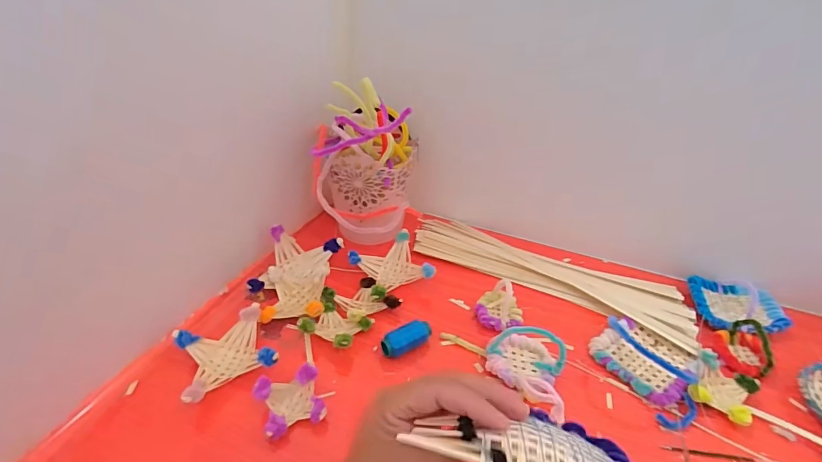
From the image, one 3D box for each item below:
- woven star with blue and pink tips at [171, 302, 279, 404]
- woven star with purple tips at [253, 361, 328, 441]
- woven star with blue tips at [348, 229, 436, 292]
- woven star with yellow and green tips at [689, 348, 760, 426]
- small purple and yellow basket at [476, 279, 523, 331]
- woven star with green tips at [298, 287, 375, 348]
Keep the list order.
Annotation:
[{"bbox_3d":[-0.182,0.124,0.433,0.082,0.041,0.079,-17,42,-26],"label":"woven star with blue and pink tips"},{"bbox_3d":[-0.109,0.158,0.400,0.056,0.033,0.050,-13,40,-21],"label":"woven star with purple tips"},{"bbox_3d":[-0.024,0.043,0.542,0.077,0.037,0.085,-17,42,-26],"label":"woven star with blue tips"},{"bbox_3d":[0.306,0.156,0.428,0.053,0.026,0.062,27,43,27],"label":"woven star with yellow and green tips"},{"bbox_3d":[0.103,0.083,0.502,0.050,0.032,0.055,9,37,7],"label":"small purple and yellow basket"},{"bbox_3d":[-0.080,0.100,0.474,0.061,0.032,0.064,17,39,16],"label":"woven star with green tips"}]

